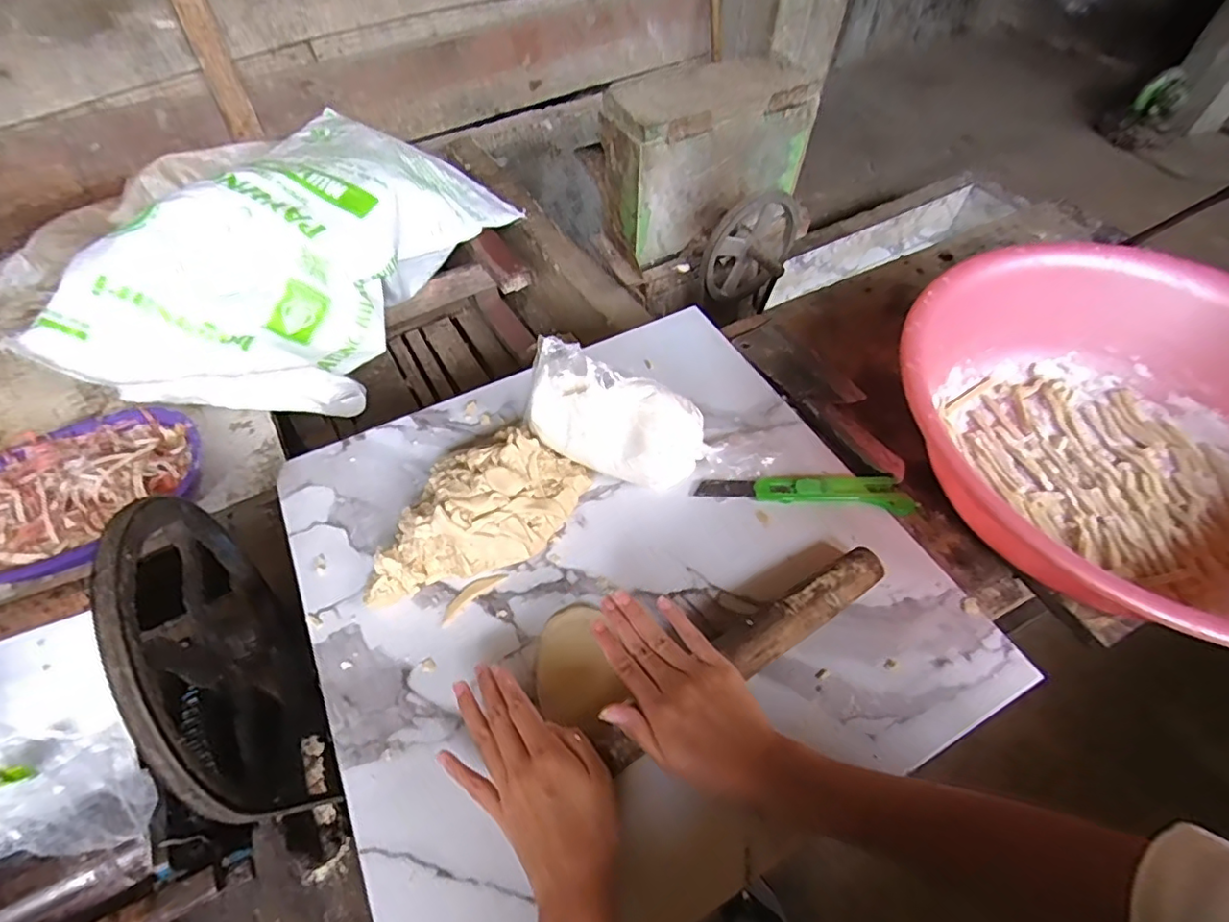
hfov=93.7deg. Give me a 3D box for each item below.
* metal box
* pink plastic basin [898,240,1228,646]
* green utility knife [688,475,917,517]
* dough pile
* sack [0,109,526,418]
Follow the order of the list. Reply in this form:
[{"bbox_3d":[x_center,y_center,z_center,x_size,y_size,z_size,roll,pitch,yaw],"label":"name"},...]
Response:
[{"bbox_3d":[0.151,-0.517,0.989,0.329,0.228,0.151,-28,60,-20],"label":"metal box"},{"bbox_3d":[0.456,-0.016,0.509,0.404,0.130,0.389,1,54,-1],"label":"pink plastic basin"},{"bbox_3d":[0.178,0.023,0.537,0.198,0.014,0.037,5,54,2],"label":"green utility knife"},{"bbox_3d":[-0.124,0.048,0.507,0.127,0.059,0.202,31,59,19],"label":"dough pile"},{"bbox_3d":[-0.497,-0.324,0.928,0.379,0.203,0.633,20,56,12],"label":"sack"}]

